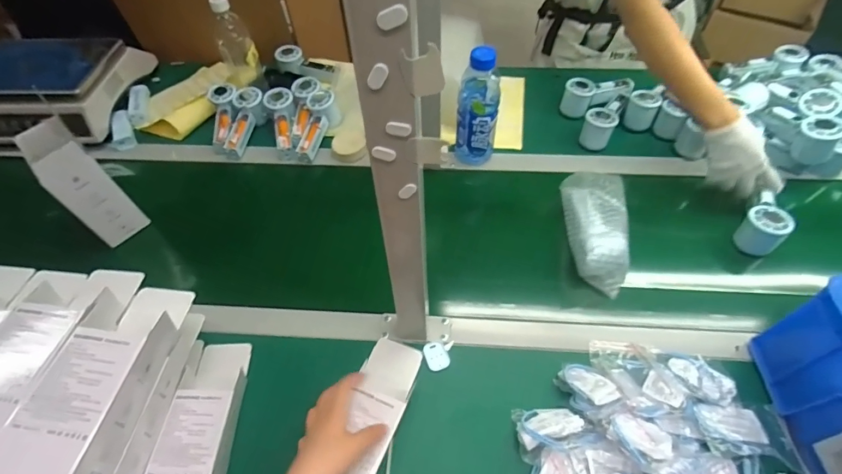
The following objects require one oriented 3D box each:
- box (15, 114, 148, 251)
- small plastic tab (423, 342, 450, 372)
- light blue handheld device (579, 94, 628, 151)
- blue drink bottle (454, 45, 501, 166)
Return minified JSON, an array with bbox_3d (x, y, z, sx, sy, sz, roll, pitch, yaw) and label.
[{"bbox_3d":[-0.537,-0.079,0.681,0.073,0.186,0.073,34,63,23],"label":"box"},{"bbox_3d":[0.021,0.162,0.585,0.030,0.004,0.041,-21,56,-10],"label":"small plastic tab"},{"bbox_3d":[0.354,-0.230,0.826,0.057,0.060,0.125,26,60,19],"label":"light blue handheld device"},{"bbox_3d":[0.099,-0.224,0.745,0.072,0.208,0.072,8,56,8],"label":"blue drink bottle"}]

